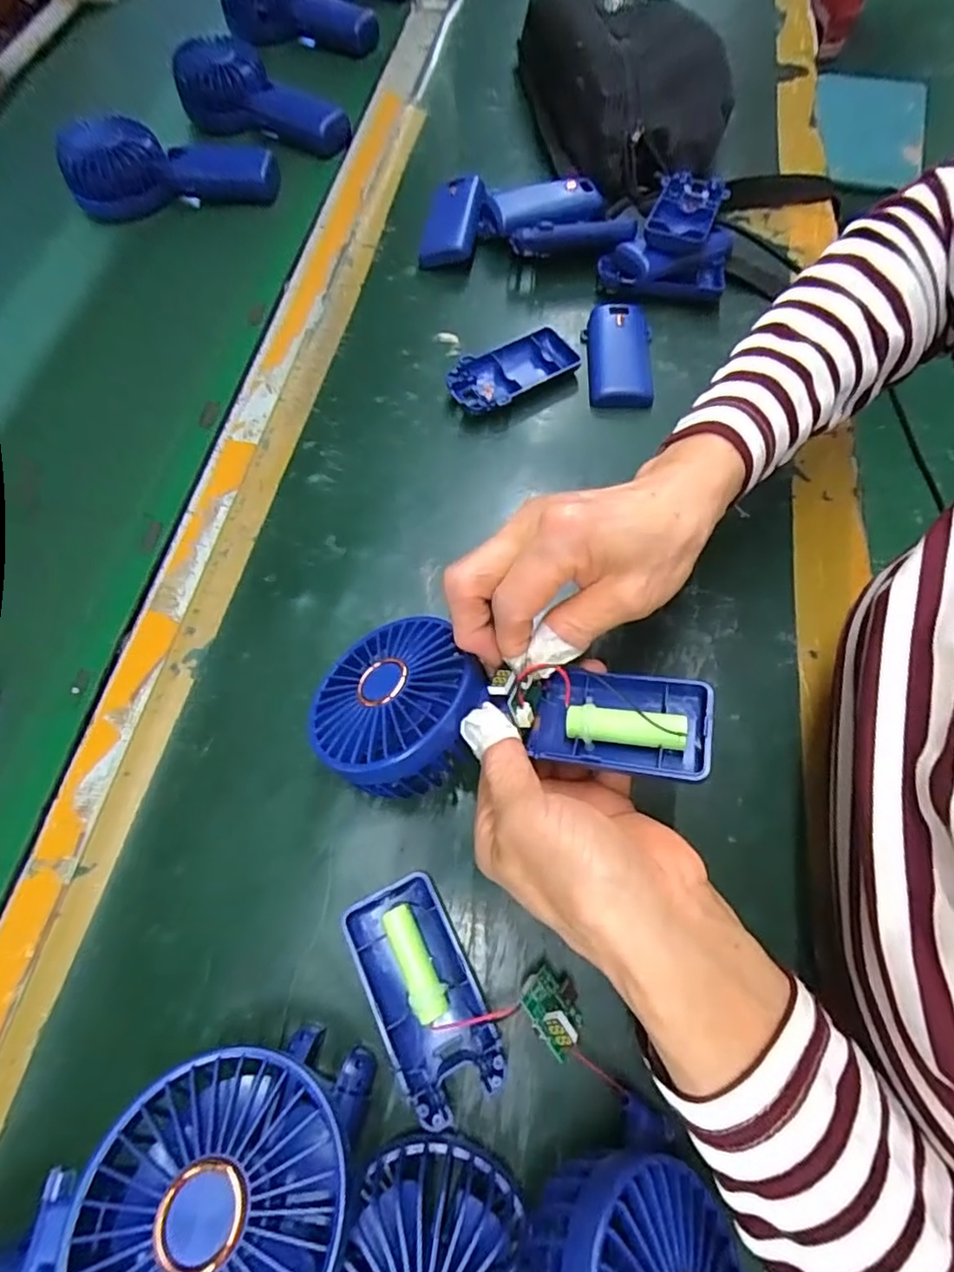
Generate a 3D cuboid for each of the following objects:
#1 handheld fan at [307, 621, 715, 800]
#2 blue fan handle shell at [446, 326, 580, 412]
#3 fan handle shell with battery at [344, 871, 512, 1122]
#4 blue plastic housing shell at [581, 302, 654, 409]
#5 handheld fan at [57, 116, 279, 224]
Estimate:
[{"bbox_3d":[0.008,0.030,0.256,0.176,0.033,0.085,2,66,13],"label":"handheld fan"},{"bbox_3d":[0.026,-0.187,0.410,0.092,0.018,0.048,-31,70,-12],"label":"blue fan handle shell"},{"bbox_3d":[-0.024,0.159,0.260,0.045,0.015,0.091,-25,68,-10],"label":"fan handle shell with battery"},{"bbox_3d":[0.103,-0.202,0.413,0.046,0.015,0.090,4,66,2],"label":"blue plastic housing shell"},{"bbox_3d":[-0.268,-0.412,0.510,0.181,0.055,0.068,-7,66,-3],"label":"handheld fan"}]

